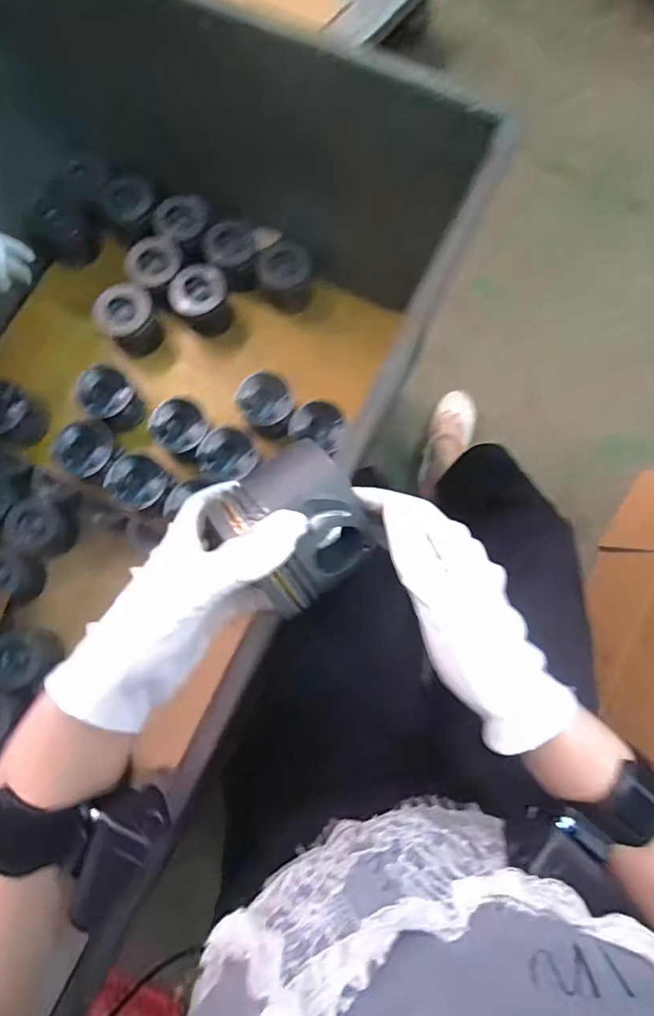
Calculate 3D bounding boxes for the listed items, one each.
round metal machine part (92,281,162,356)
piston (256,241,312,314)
[{"bbox_3d":[-0.334,-0.315,0.831,0.091,0.074,0.086,0,79,0],"label":"round metal machine part"},{"bbox_3d":[-0.071,-0.399,0.844,0.091,0.059,0.092,-15,80,-3],"label":"piston"}]

